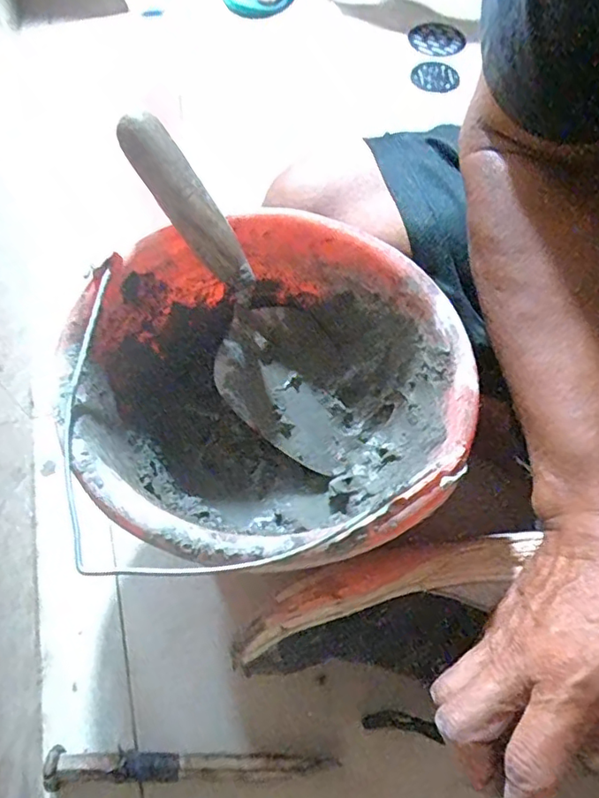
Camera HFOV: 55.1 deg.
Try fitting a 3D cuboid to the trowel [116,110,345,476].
[{"bbox_3d":[-0.040,-0.070,0.390,0.092,0.250,0.064,-43,30,-22],"label":"trowel"}]

